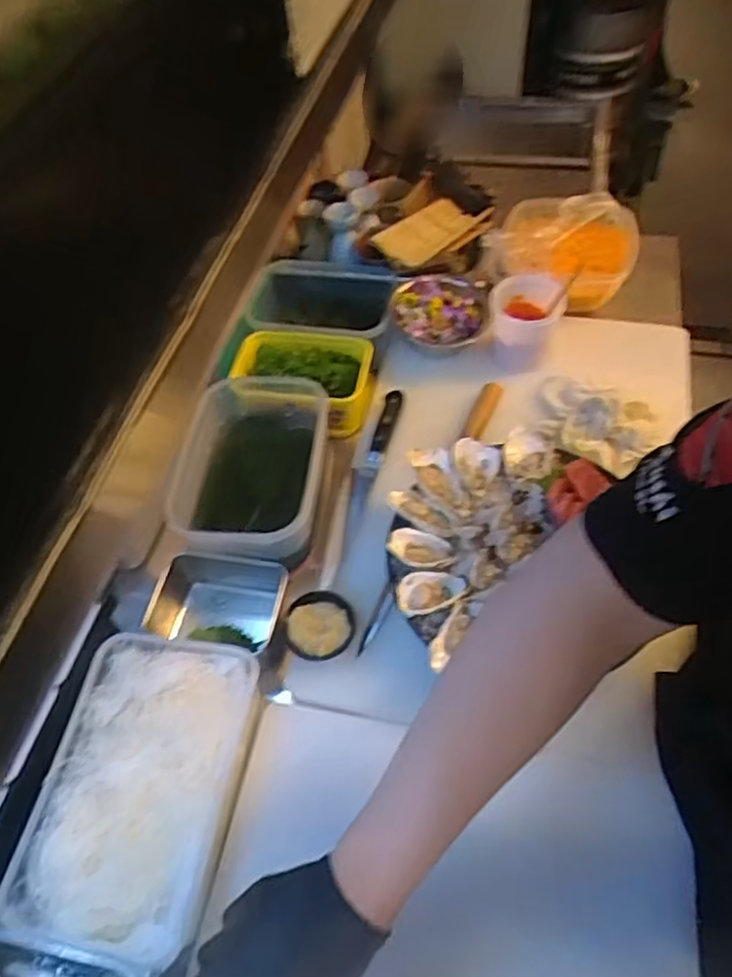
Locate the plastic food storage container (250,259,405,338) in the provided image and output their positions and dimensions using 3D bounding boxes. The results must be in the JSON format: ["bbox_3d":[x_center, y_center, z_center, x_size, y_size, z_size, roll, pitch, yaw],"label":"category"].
[{"bbox_3d":[-0.065,-0.240,0.958,0.203,0.072,0.146,0,54,6],"label":"plastic food storage container"}]

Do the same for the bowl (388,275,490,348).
[{"bbox_3d":[0.097,-0.232,0.914,0.125,0.041,0.122,3,55,7],"label":"bowl"}]

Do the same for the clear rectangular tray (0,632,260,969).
[{"bbox_3d":[-0.201,0.256,0.615,0.164,0.062,0.252,4,55,9],"label":"clear rectangular tray"}]

